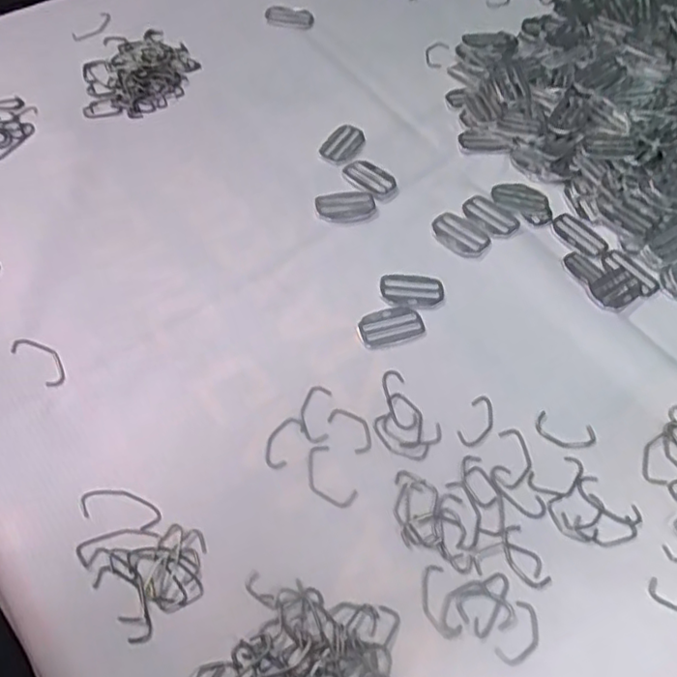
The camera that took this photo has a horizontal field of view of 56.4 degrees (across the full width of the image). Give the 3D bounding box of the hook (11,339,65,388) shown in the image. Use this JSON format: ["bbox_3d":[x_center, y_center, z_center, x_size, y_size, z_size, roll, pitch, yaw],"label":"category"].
[{"bbox_3d":[-0.191,0.013,0.407,0.044,0.004,0.019,38,64,18],"label":"hook"}]

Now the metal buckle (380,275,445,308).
[{"bbox_3d":[0.053,-0.035,0.455,0.045,0.004,0.025,3,58,-2],"label":"metal buckle"}]

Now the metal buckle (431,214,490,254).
[{"bbox_3d":[0.094,-0.081,0.484,0.045,0.004,0.028,37,63,17],"label":"metal buckle"}]

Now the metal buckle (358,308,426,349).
[{"bbox_3d":[0.037,-0.007,0.441,0.046,0.004,0.027,-16,61,-13],"label":"metal buckle"}]

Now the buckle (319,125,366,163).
[{"bbox_3d":[0.005,-0.164,0.532,0.026,0.006,0.044,27,61,12],"label":"buckle"}]

